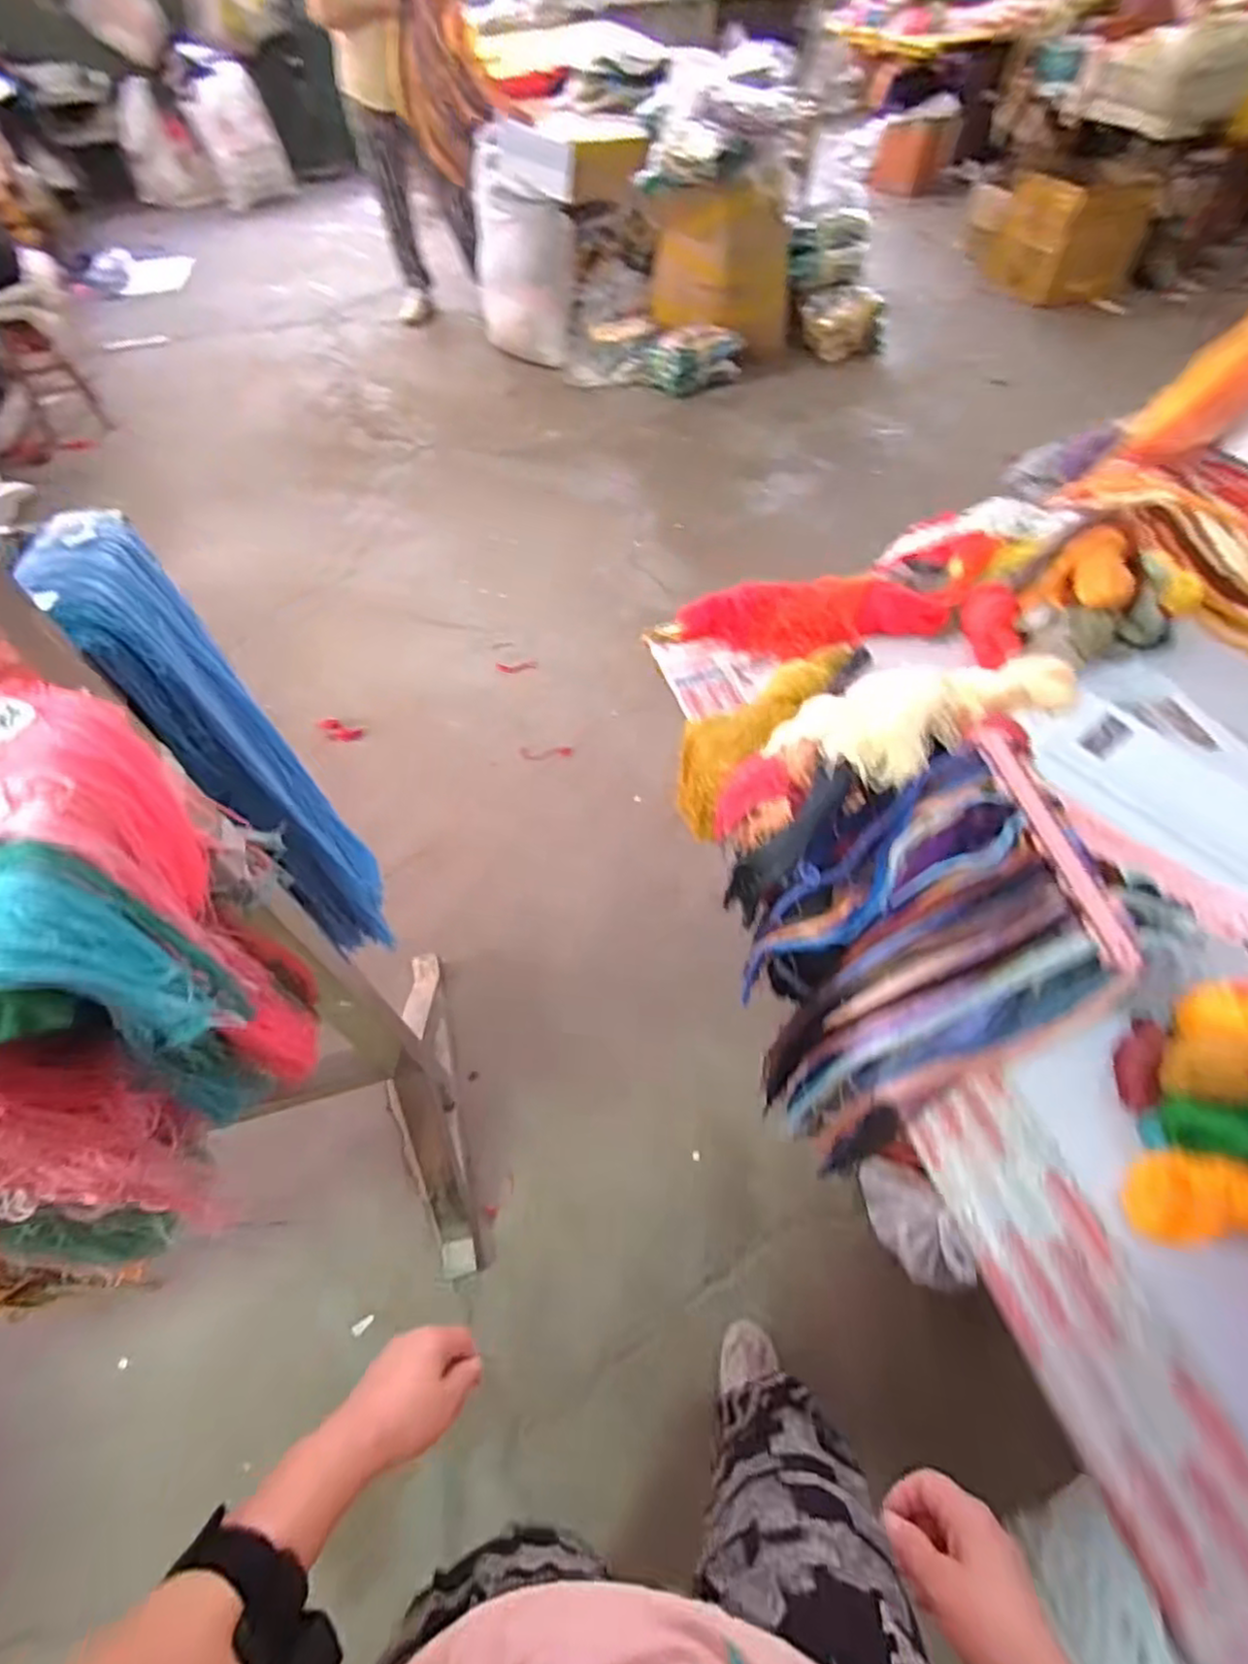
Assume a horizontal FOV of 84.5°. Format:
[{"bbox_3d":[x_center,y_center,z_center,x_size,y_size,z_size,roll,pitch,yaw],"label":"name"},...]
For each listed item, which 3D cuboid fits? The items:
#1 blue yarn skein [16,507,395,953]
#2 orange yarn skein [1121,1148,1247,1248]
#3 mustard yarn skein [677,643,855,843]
[{"bbox_3d":[-0.378,-0.046,0.717,0.086,0.541,0.146,-39,62,-22],"label":"blue yarn skein"},{"bbox_3d":[0.526,0.321,0.598,0.153,0.042,0.071,-23,44,39],"label":"orange yarn skein"},{"bbox_3d":[0.199,-0.163,0.989,0.318,0.094,0.118,-45,62,1],"label":"mustard yarn skein"}]

